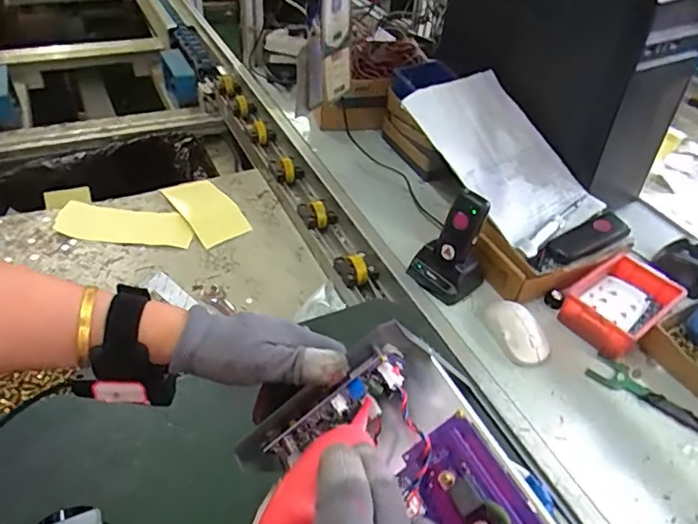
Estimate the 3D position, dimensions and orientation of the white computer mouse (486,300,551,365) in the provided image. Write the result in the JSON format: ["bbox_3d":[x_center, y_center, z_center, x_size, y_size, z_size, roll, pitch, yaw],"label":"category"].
[{"bbox_3d":[0.213,0.085,0.668,0.057,0.042,0.098,-13,45,-19],"label":"white computer mouse"}]

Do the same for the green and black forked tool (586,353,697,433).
[{"bbox_3d":[0.397,0.183,0.595,0.243,0.008,0.040,33,49,28],"label":"green and black forked tool"}]

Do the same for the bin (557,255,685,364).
[{"bbox_3d":[0.363,0.058,0.704,0.154,0.047,0.104,-26,51,-30],"label":"bin"}]

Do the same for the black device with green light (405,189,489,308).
[{"bbox_3d":[0.140,-0.024,0.706,0.087,0.136,0.078,33,49,27],"label":"black device with green light"}]

